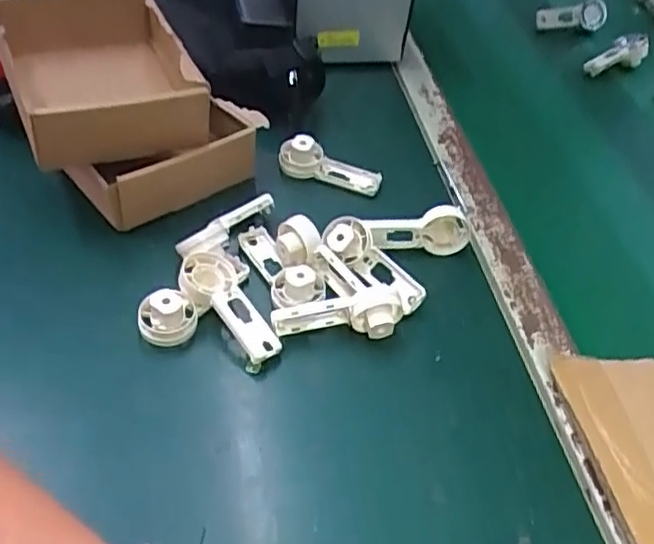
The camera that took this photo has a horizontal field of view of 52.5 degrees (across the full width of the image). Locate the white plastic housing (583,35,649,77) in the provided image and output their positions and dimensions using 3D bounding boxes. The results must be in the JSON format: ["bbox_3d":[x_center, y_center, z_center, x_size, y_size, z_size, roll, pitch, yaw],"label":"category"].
[{"bbox_3d":[0.364,-0.273,0.830,0.088,0.025,0.036,-30,58,-26],"label":"white plastic housing"}]

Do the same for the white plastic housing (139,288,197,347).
[{"bbox_3d":[-0.109,0.031,0.455,0.038,0.026,0.032,-10,50,-18],"label":"white plastic housing"}]

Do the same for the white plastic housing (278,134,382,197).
[{"bbox_3d":[0.001,-0.094,0.595,0.091,0.035,0.026,21,48,10],"label":"white plastic housing"}]

